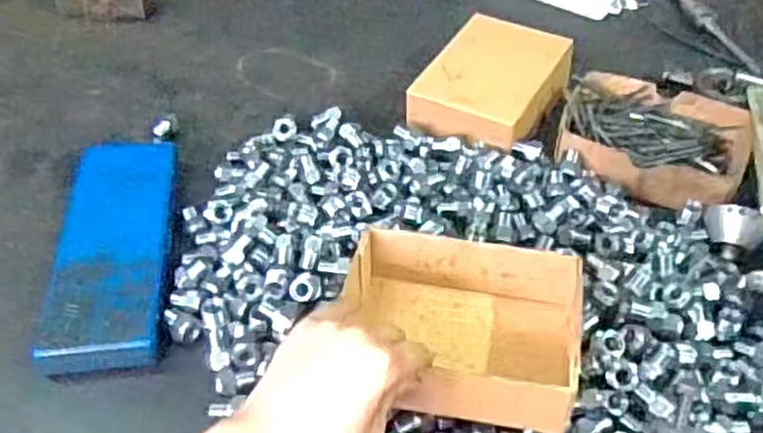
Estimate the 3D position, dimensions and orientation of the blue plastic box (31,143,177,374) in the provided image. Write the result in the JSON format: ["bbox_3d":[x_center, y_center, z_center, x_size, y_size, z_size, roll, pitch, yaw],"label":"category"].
[{"bbox_3d":[-0.224,0.023,0.617,0.086,0.024,0.237,-5,44,-5],"label":"blue plastic box"}]

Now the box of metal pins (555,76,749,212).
[{"bbox_3d":[0.268,-0.075,0.721,0.177,0.045,0.142,16,46,16],"label":"box of metal pins"}]

